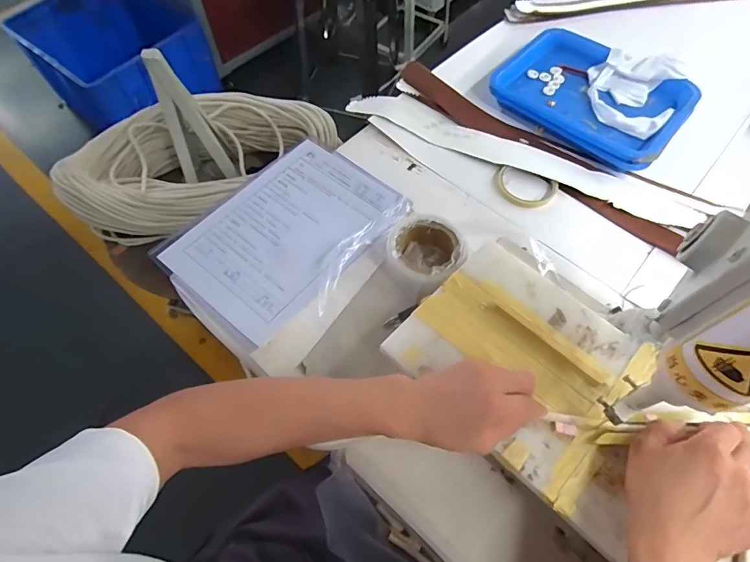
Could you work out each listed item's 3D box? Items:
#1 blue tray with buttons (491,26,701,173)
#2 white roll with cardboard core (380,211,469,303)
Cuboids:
[{"bbox_3d":[0.362,-0.313,0.718,0.287,0.045,0.209,37,68,18],"label":"blue tray with buttons"},{"bbox_3d":[0.065,-0.034,0.567,0.099,0.049,0.120,35,67,17],"label":"white roll with cardboard core"}]

